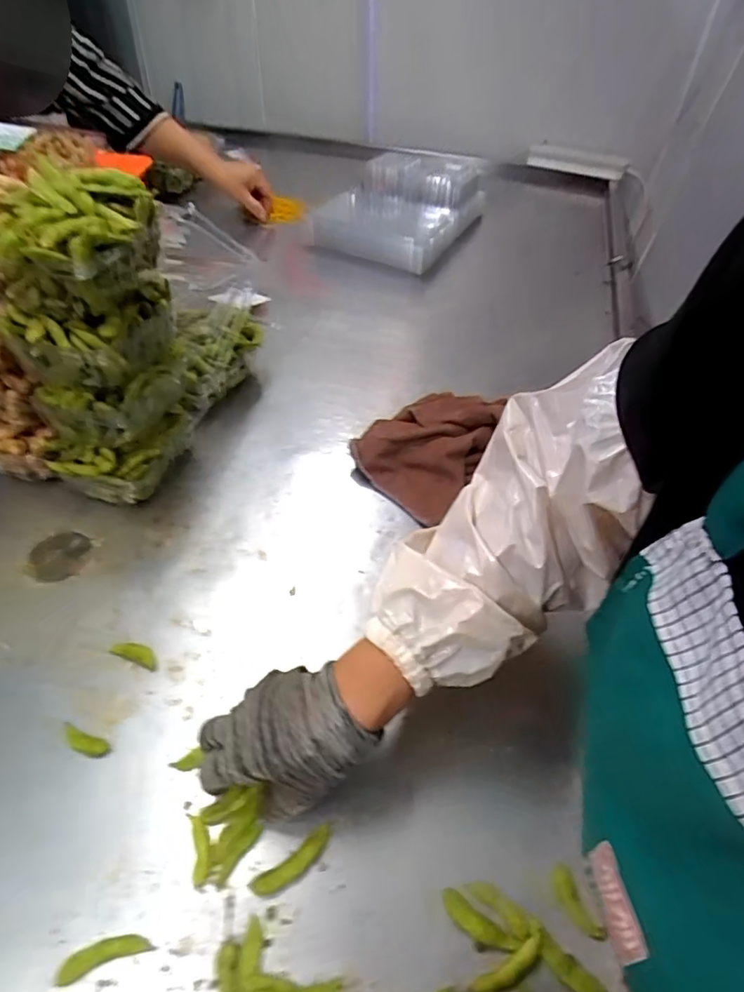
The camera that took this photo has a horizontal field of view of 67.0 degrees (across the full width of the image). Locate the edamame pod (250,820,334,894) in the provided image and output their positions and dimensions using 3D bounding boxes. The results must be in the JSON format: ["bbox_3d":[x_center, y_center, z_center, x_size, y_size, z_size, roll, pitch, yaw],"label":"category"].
[{"bbox_3d":[-0.051,0.244,0.373,0.060,0.005,0.016,-28,54,-26],"label":"edamame pod"}]

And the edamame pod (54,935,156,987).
[{"bbox_3d":[-0.164,0.280,0.343,0.053,0.005,0.014,-14,49,-16],"label":"edamame pod"}]

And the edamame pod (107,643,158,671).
[{"bbox_3d":[-0.197,0.131,0.470,0.043,0.004,0.015,17,48,12],"label":"edamame pod"}]

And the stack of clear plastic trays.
[{"bbox_3d":[0.053,-0.511,0.998,0.226,0.101,0.290,23,50,18],"label":"stack of clear plastic trays"}]

